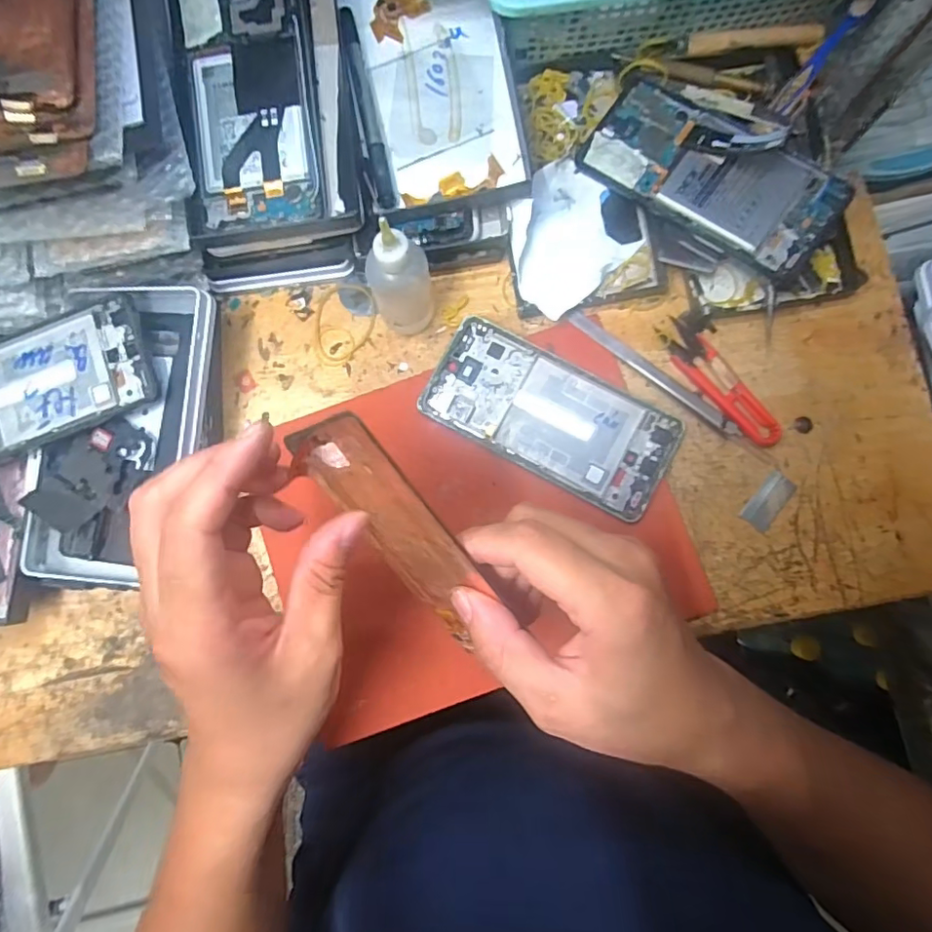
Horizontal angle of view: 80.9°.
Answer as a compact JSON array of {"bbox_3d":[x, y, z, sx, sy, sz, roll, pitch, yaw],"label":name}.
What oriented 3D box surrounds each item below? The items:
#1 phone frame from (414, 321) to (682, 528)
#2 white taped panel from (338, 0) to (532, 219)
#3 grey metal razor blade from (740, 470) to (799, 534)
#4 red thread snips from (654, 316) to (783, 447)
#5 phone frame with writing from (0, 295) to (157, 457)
[{"bbox_3d":[0.054,-0.032,0.350,0.159,0.013,0.071,29,87,2],"label":"phone frame"},{"bbox_3d":[-0.017,-0.239,0.346,0.091,0.013,0.151,-12,87,2],"label":"white taped panel"},{"bbox_3d":[0.190,0.022,0.343,0.019,0.005,0.037,34,87,2],"label":"grey metal razor blade"},{"bbox_3d":[0.164,-0.055,0.354,0.026,0.016,0.099,-34,87,-2],"label":"red thread snips"},{"bbox_3d":[-0.269,-0.049,0.340,0.151,0.009,0.069,-21,86,-1],"label":"phone frame with writing"}]

